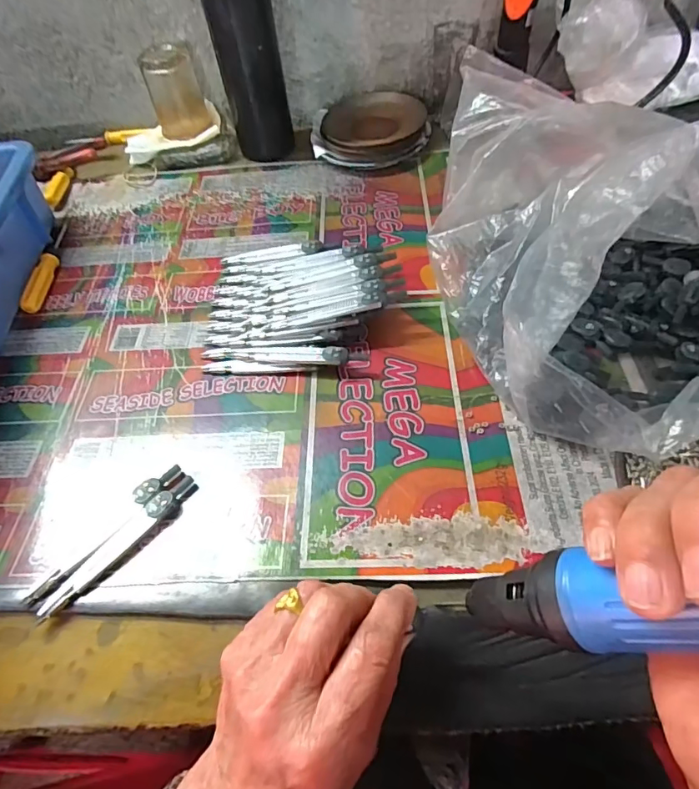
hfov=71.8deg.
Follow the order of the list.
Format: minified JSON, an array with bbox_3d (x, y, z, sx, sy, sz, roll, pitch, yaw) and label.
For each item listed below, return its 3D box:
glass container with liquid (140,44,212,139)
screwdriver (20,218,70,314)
[{"bbox_3d":[-0.195,-0.338,0.543,0.057,0.083,0.059,-17,55,-6],"label":"glass container with liquid"},{"bbox_3d":[-0.289,-0.130,0.468,0.014,0.016,0.138,-6,55,1],"label":"screwdriver"}]

